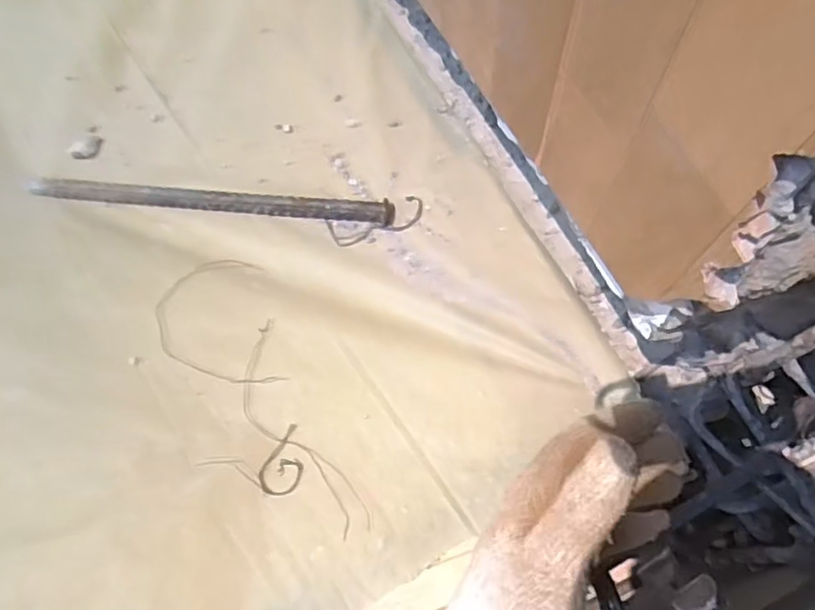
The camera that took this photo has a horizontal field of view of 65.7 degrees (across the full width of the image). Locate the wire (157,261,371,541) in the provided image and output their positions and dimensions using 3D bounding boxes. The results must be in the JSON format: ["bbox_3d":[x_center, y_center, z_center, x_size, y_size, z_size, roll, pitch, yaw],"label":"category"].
[{"bbox_3d":[-0.121,0.071,0.483,0.094,0.016,0.246,-25,70,-7],"label":"wire"}]

